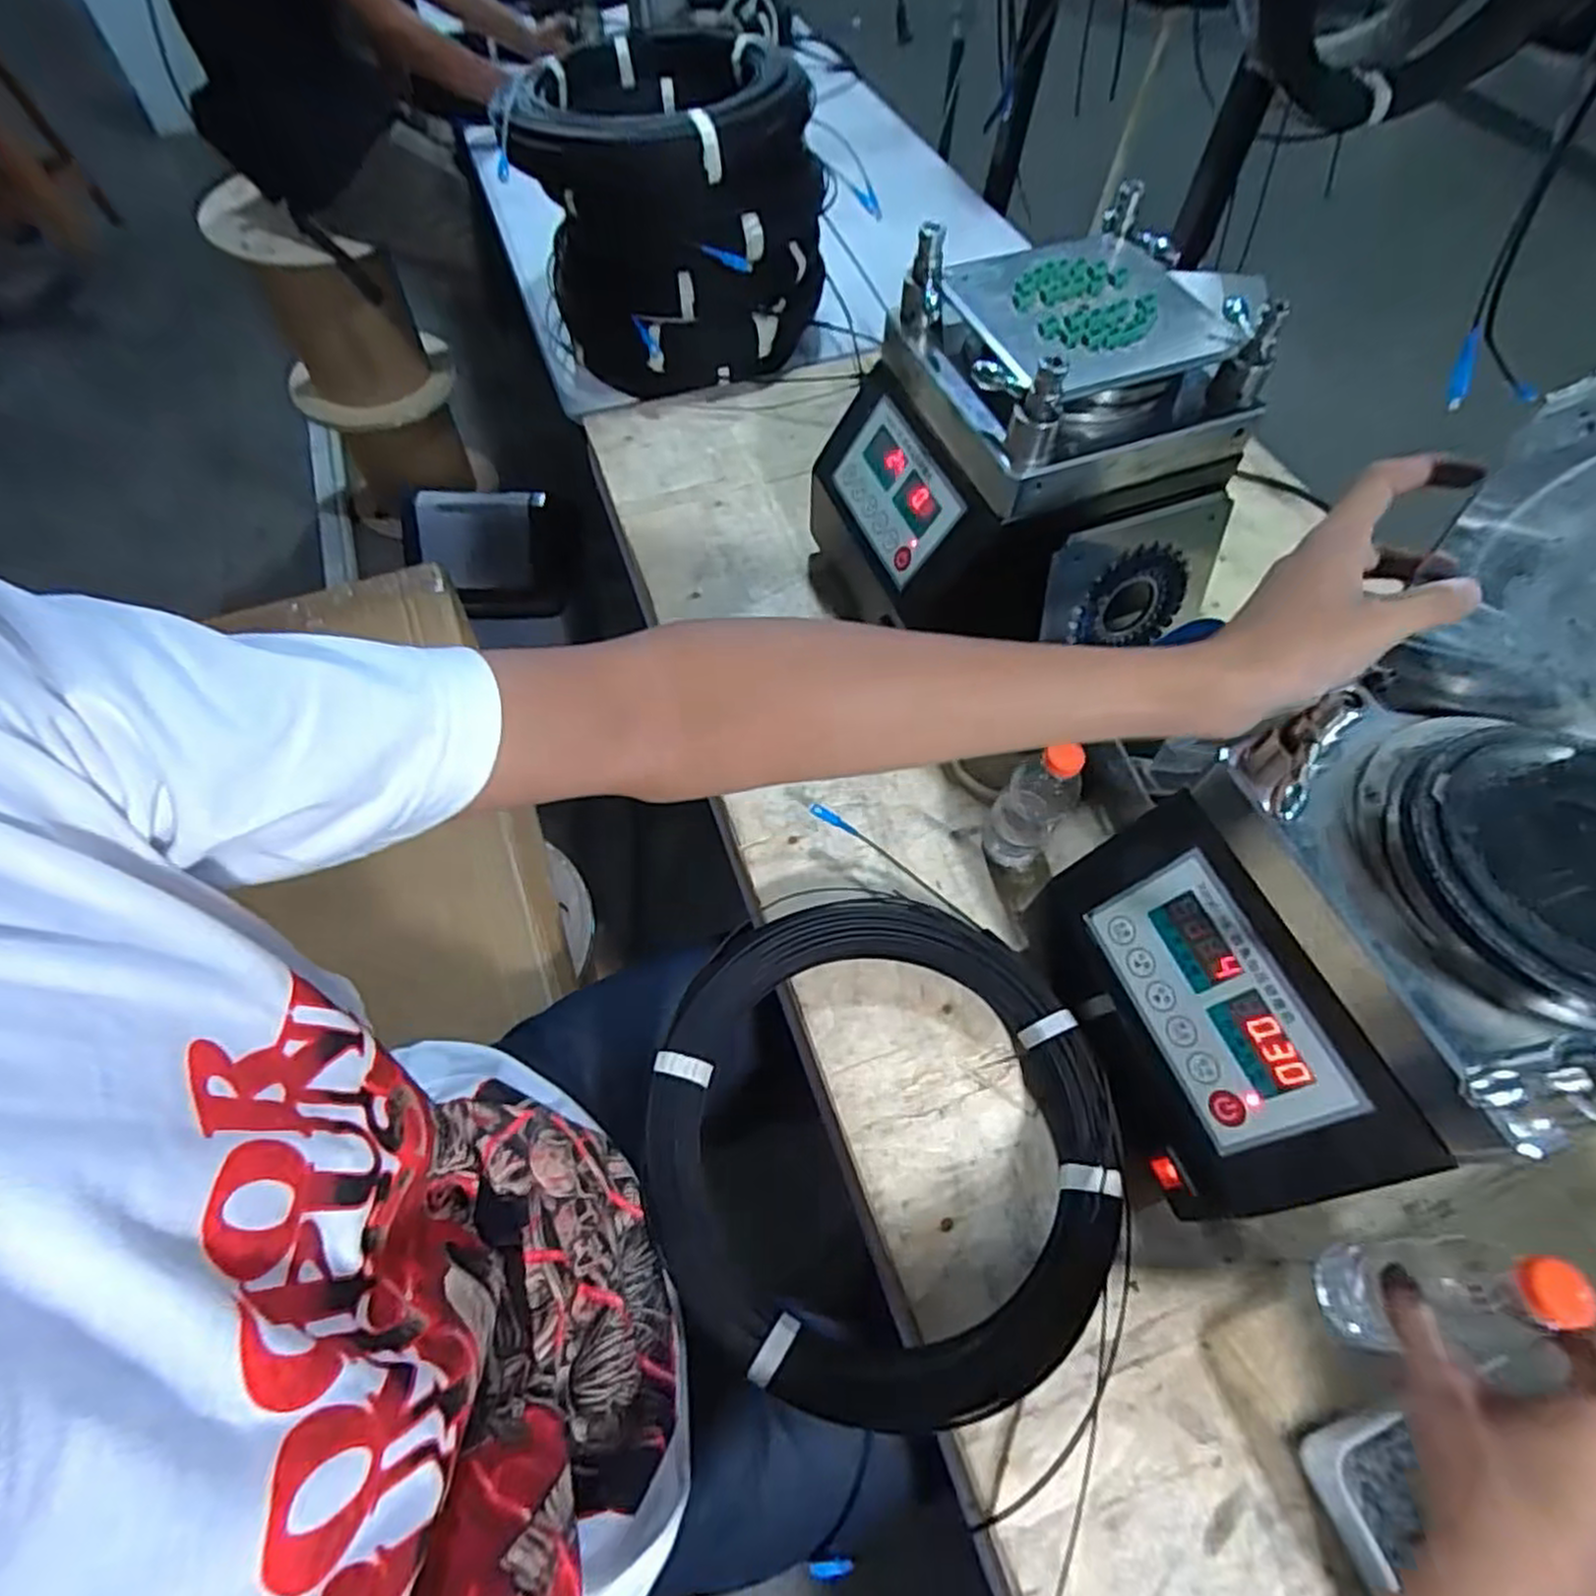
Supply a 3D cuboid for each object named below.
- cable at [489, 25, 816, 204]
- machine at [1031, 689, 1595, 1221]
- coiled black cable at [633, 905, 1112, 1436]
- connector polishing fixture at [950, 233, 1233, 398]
[{"bbox_3d":[-0.158,-0.765,0.853,0.318,0.072,0.328,8,61,4],"label":"cable"},{"bbox_3d":[0.327,0.080,0.442,0.259,0.226,0.213,-17,62,-9],"label":"machine"},{"bbox_3d":[0.053,0.225,0.515,0.296,0.053,0.308,0,61,0],"label":"coiled black cable"},{"bbox_3d":[0.210,-0.361,0.563,0.175,0.026,0.167,-12,61,-7],"label":"connector polishing fixture"}]

